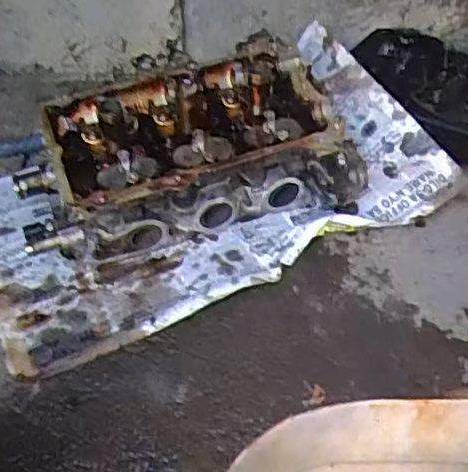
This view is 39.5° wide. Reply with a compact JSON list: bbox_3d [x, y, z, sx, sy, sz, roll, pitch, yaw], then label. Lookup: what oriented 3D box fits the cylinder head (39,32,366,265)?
[{"bbox_3d":[-0.036,-0.083,0.749,0.318,0.140,0.224,-15,44,-13],"label":"cylinder head"}]

